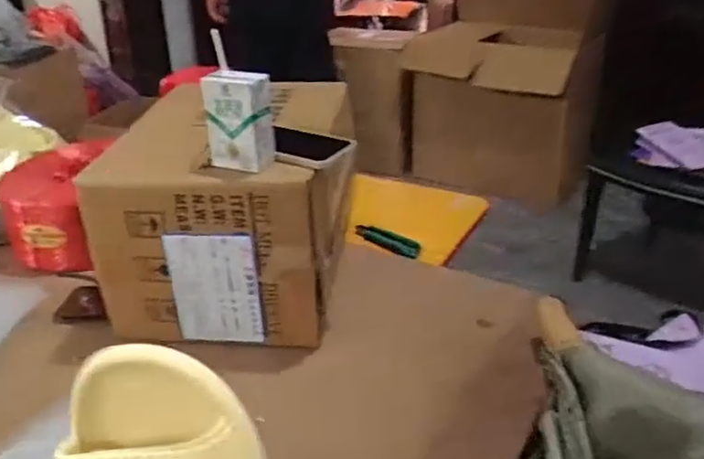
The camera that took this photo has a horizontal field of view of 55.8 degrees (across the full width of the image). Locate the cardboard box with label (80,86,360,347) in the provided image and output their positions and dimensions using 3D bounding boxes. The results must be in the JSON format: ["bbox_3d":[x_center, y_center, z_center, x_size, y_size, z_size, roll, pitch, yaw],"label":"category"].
[{"bbox_3d":[-0.160,-0.049,0.947,0.281,0.262,0.344,2,27,5],"label":"cardboard box with label"}]

